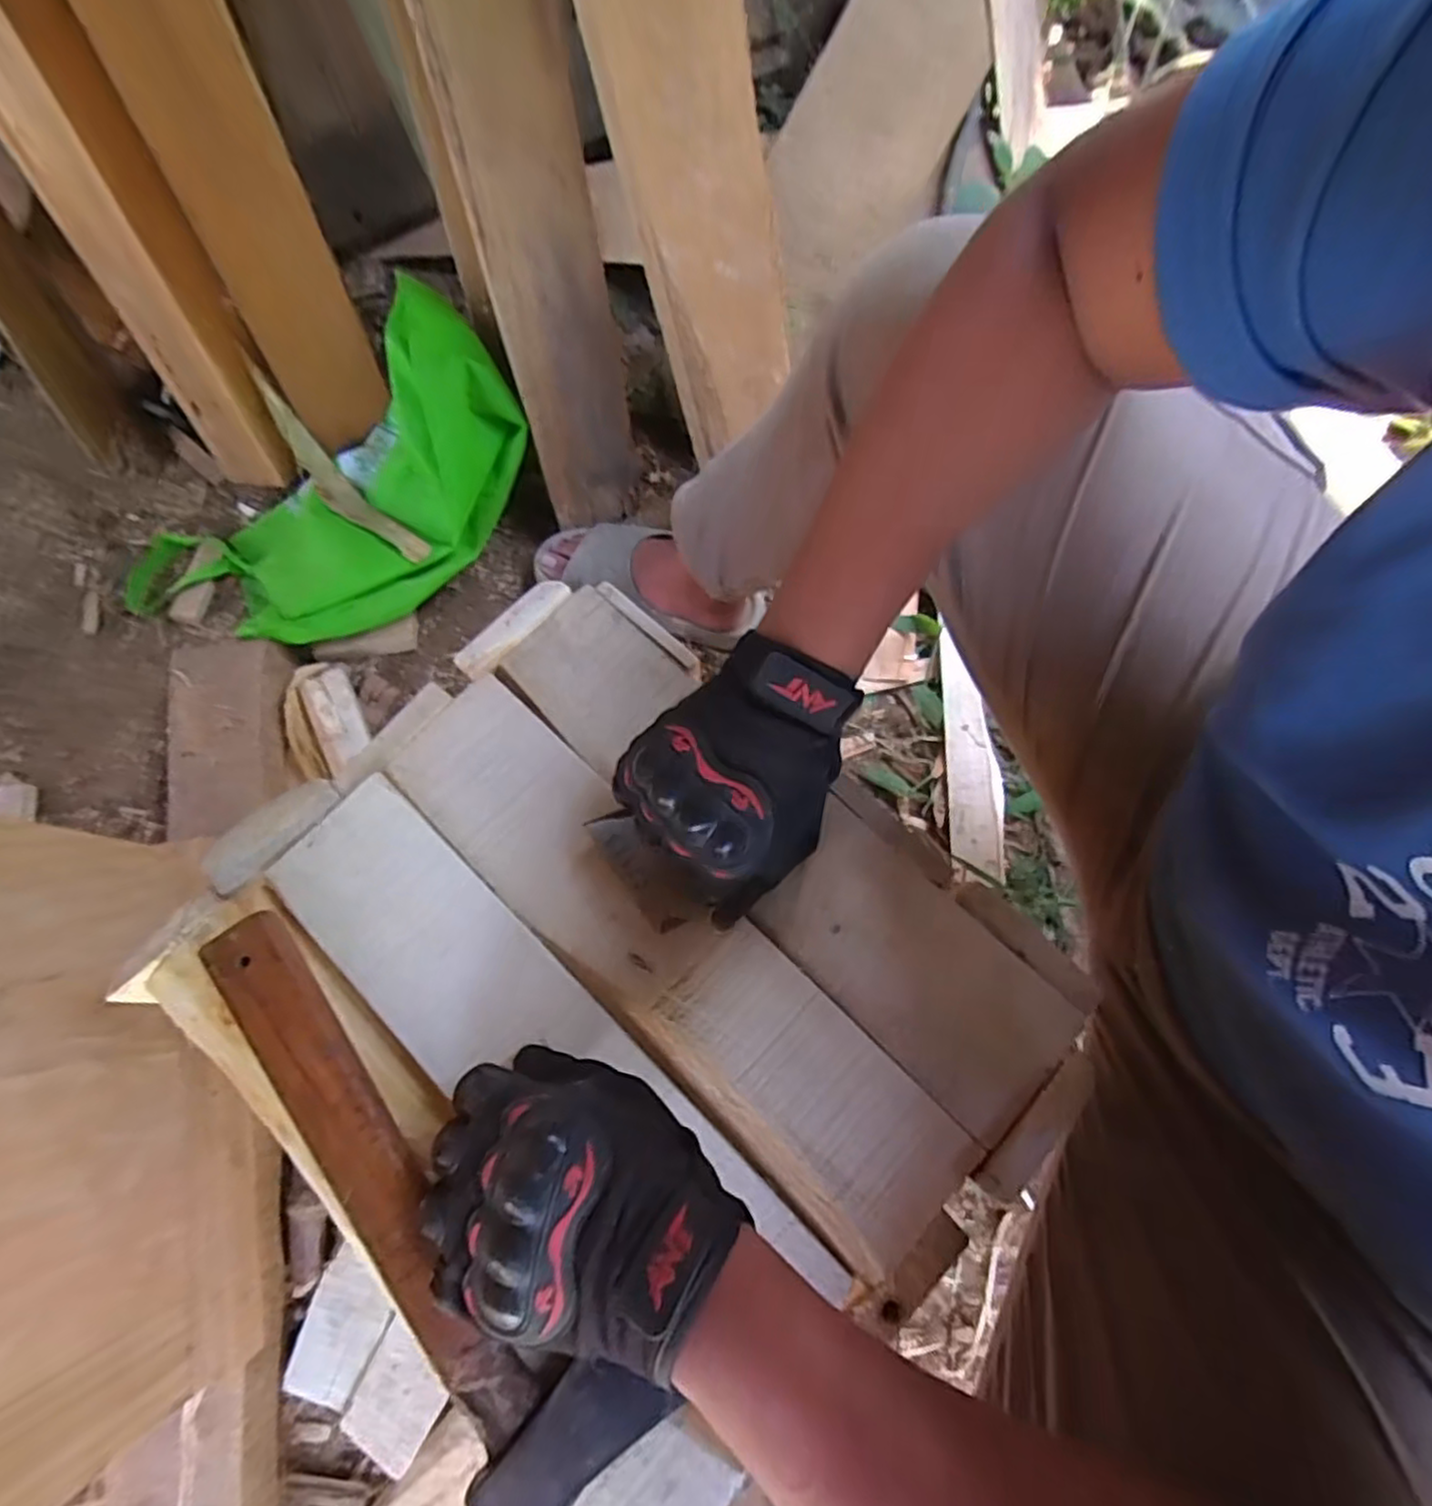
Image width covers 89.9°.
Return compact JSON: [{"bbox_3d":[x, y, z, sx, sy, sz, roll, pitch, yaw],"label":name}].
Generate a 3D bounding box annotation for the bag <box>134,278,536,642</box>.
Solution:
[{"bbox_3d":[-0.486,-0.289,0.862,0.530,0.269,0.260,-21,73,-8],"label":"bag"}]

